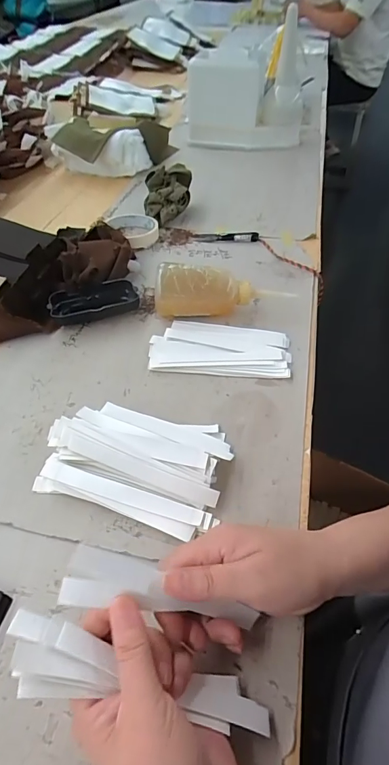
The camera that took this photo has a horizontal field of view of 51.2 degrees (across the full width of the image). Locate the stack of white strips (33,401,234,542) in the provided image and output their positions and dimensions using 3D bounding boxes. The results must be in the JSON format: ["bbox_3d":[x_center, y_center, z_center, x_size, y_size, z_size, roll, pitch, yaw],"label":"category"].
[{"bbox_3d":[-0.053,0.065,0.372,0.160,0.034,0.111,13,50,11],"label":"stack of white strips"}]

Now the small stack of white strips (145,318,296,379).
[{"bbox_3d":[0.030,-0.043,0.480,0.160,0.011,0.083,5,49,4],"label":"small stack of white strips"}]

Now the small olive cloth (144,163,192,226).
[{"bbox_3d":[-0.044,-0.316,0.686,0.082,0.066,0.082,-5,49,-5],"label":"small olive cloth"}]

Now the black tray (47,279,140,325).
[{"bbox_3d":[-0.129,-0.102,0.520,0.106,0.026,0.052,-14,50,-12],"label":"black tray"}]

